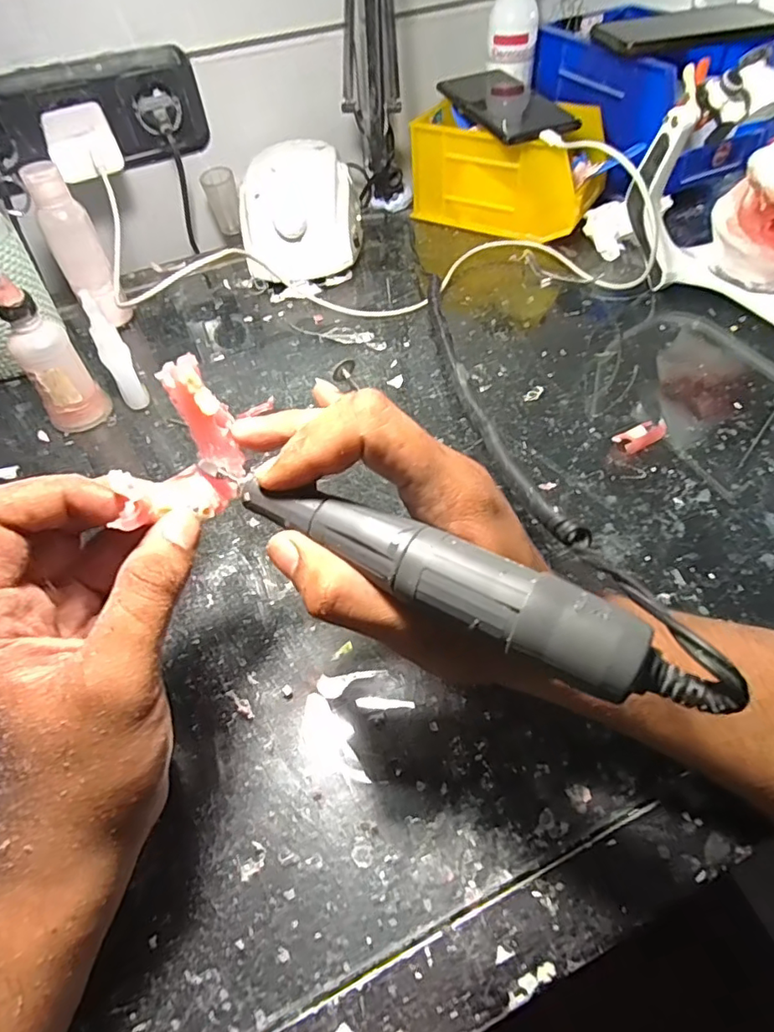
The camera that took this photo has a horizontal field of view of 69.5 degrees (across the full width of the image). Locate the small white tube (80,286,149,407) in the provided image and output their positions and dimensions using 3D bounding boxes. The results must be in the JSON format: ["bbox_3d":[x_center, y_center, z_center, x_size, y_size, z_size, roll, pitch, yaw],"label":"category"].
[{"bbox_3d":[-0.195,-0.116,0.400,0.019,0.085,0.023,-23,54,-14],"label":"small white tube"}]

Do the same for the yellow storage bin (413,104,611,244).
[{"bbox_3d":[0.120,-0.341,0.549,0.168,0.088,0.098,25,58,21],"label":"yellow storage bin"}]

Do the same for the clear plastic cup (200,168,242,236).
[{"bbox_3d":[-0.158,-0.302,0.540,0.030,0.053,0.025,-15,53,-8],"label":"clear plastic cup"}]

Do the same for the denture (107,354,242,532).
[{"bbox_3d":[-0.079,-0.021,0.207,0.021,0.051,0.060,29,60,24],"label":"denture"}]

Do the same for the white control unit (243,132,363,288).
[{"bbox_3d":[-0.079,-0.282,0.524,0.105,0.080,0.127,-7,52,-2],"label":"white control unit"}]

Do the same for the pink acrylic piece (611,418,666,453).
[{"bbox_3d":[0.169,-0.052,0.372,0.039,0.013,0.013,-23,54,-14],"label":"pink acrylic piece"}]

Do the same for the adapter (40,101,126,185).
[{"bbox_3d":[-0.253,-0.311,0.464,0.052,0.033,0.072,-22,54,-13],"label":"adapter"}]

